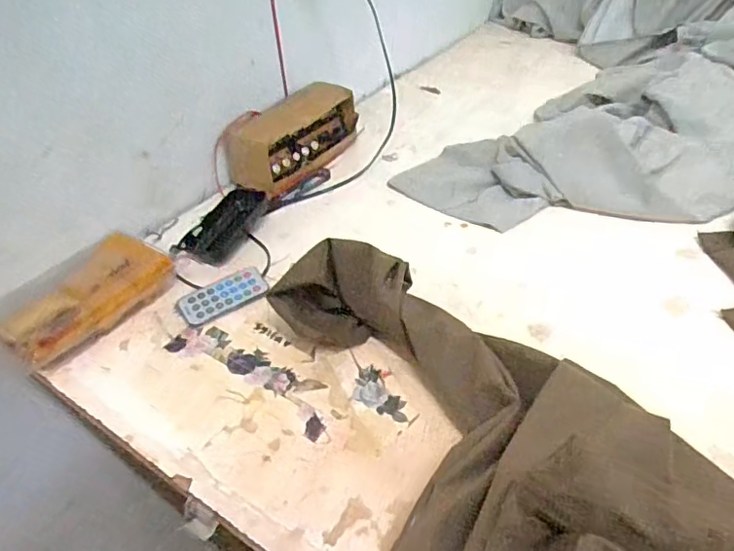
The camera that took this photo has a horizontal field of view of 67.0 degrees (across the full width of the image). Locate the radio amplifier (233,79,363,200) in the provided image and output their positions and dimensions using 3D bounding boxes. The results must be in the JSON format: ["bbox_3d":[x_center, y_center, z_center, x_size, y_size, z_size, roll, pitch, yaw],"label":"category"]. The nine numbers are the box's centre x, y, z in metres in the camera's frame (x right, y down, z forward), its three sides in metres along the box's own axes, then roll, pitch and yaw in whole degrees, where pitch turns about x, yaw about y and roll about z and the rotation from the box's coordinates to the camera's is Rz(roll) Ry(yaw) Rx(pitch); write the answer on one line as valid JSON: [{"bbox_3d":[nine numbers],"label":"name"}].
[{"bbox_3d":[-0.092,-0.176,0.717,0.069,0.077,0.186,25,49,31],"label":"radio amplifier"}]

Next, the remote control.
[{"bbox_3d":[-0.140,0.020,0.544,0.085,0.008,0.040,-27,63,-21],"label":"remote control"}]

